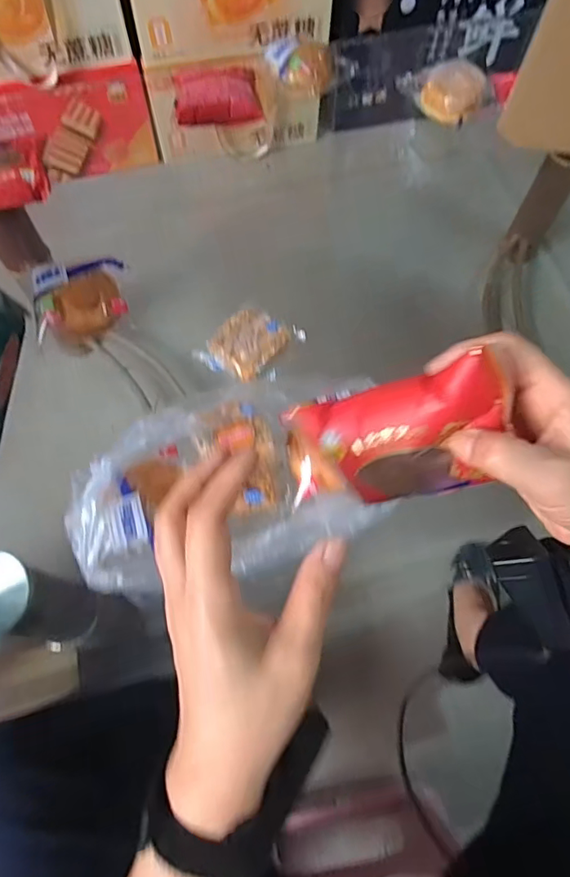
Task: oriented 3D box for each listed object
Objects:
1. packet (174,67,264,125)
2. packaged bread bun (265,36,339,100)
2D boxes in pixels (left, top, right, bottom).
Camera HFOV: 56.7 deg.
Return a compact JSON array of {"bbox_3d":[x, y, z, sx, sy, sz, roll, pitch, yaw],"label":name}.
[{"bbox_3d":[-0.090,-0.455,0.700,0.117,0.040,0.075,-14,67,-6],"label":"packet"},{"bbox_3d":[0.022,-0.492,0.707,0.090,0.045,0.061,-5,67,-3],"label":"packaged bread bun"}]

